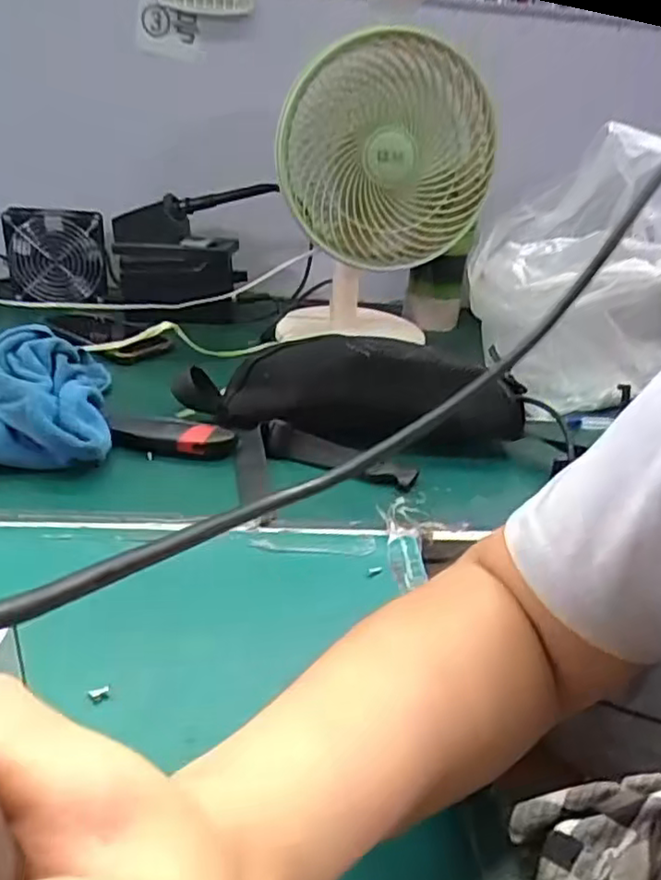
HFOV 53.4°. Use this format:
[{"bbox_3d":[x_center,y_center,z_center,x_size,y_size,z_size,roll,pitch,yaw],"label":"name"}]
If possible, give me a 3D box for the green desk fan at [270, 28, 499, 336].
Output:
[{"bbox_3d":[0.048,-0.270,0.767,0.230,0.322,0.180,-1,29,-11],"label":"green desk fan"}]

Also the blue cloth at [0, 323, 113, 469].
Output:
[{"bbox_3d":[-0.299,-0.044,0.579,0.192,0.064,0.205,-3,29,-17],"label":"blue cloth"}]

